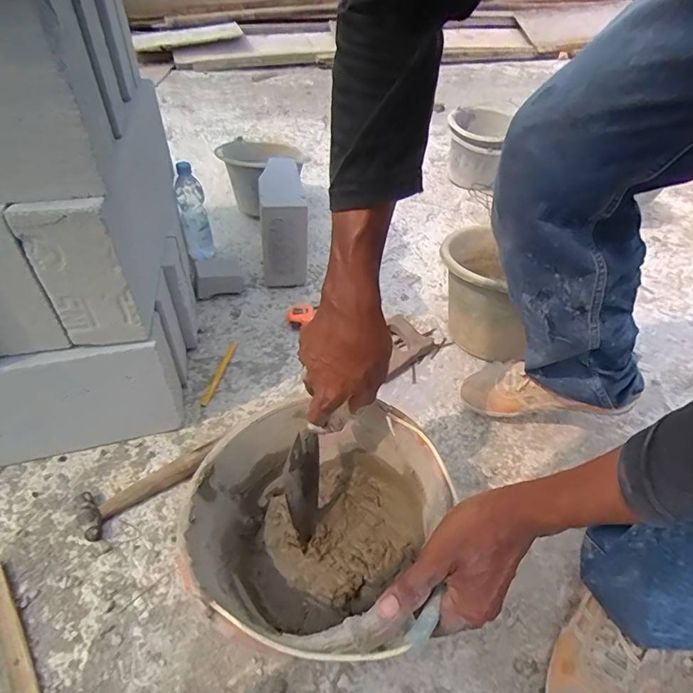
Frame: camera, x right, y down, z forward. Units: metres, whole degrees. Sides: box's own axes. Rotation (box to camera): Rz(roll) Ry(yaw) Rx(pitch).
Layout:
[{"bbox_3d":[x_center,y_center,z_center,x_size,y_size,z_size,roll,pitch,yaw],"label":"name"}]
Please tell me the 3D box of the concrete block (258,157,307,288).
[{"bbox_3d":[-0.159,-0.315,1.114,0.097,0.220,0.303,-4,44,-7],"label":"concrete block"}]

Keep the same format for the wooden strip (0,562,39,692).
[{"bbox_3d":[-0.407,0.349,0.537,0.026,0.006,0.195,-29,51,-29],"label":"wooden strip"}]

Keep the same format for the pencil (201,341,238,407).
[{"bbox_3d":[-0.253,0.053,0.882,0.015,0.011,0.178,9,44,7],"label":"pencil"}]

